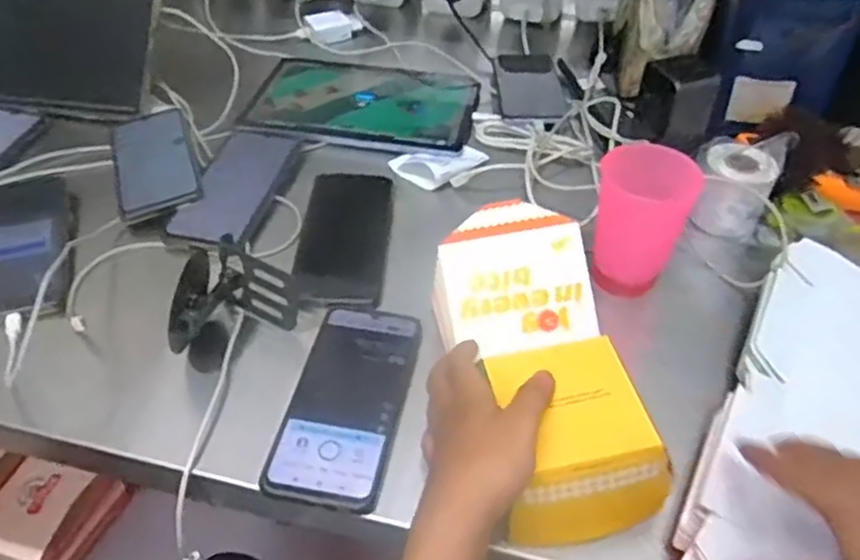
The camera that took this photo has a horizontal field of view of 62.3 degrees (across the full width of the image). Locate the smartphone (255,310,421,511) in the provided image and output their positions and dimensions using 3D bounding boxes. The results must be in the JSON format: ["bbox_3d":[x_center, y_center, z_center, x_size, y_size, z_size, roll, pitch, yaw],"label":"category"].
[{"bbox_3d":[-0.058,0.085,0.523,0.080,0.013,0.167,9,45,7],"label":"smartphone"}]

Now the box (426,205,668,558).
[{"bbox_3d":[0.077,0.051,0.499,0.117,0.071,0.243,-10,56,-12],"label":"box"}]

